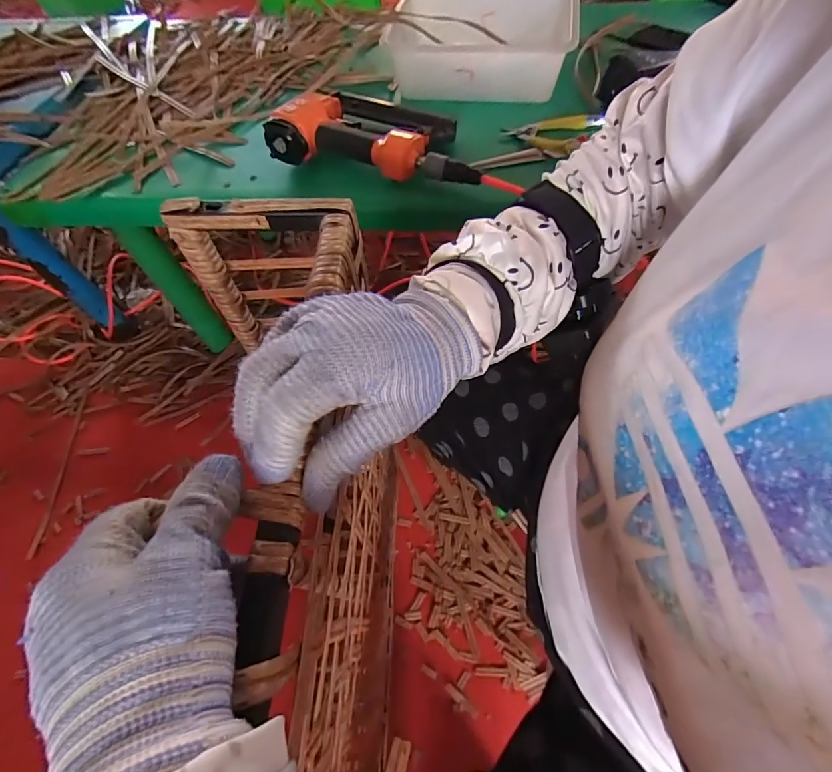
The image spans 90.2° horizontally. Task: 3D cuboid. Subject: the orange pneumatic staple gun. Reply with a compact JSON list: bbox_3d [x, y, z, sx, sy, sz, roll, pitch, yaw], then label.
[{"bbox_3d":[-0.071,-0.365,0.581,0.234,0.060,0.152,13,62,10],"label":"orange pneumatic staple gun"}]

